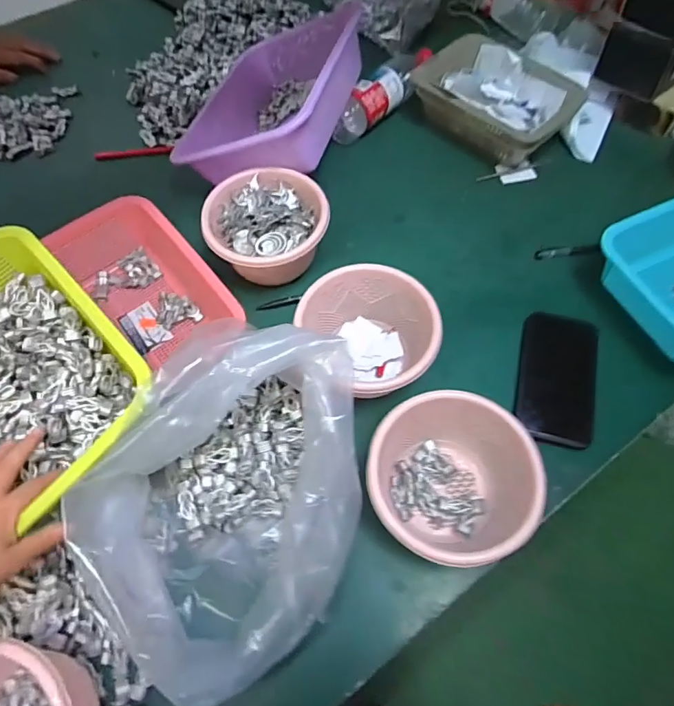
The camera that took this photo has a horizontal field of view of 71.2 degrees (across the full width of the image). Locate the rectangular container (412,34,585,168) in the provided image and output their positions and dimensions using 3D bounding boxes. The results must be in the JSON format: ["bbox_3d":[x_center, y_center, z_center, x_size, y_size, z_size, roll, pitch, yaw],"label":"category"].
[{"bbox_3d":[0.239,-0.382,0.719,0.132,0.077,0.227,-41,71,-18],"label":"rectangular container"}]

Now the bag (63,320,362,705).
[{"bbox_3d":[-0.088,0.117,0.409,0.222,0.138,0.280,33,68,15],"label":"bag"}]

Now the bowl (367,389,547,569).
[{"bbox_3d":[0.105,0.121,0.447,0.145,0.083,0.145,0,64,0],"label":"bowl"}]

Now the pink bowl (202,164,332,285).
[{"bbox_3d":[-0.087,-0.155,0.595,0.149,0.075,0.143,0,64,0],"label":"pink bowl"}]

